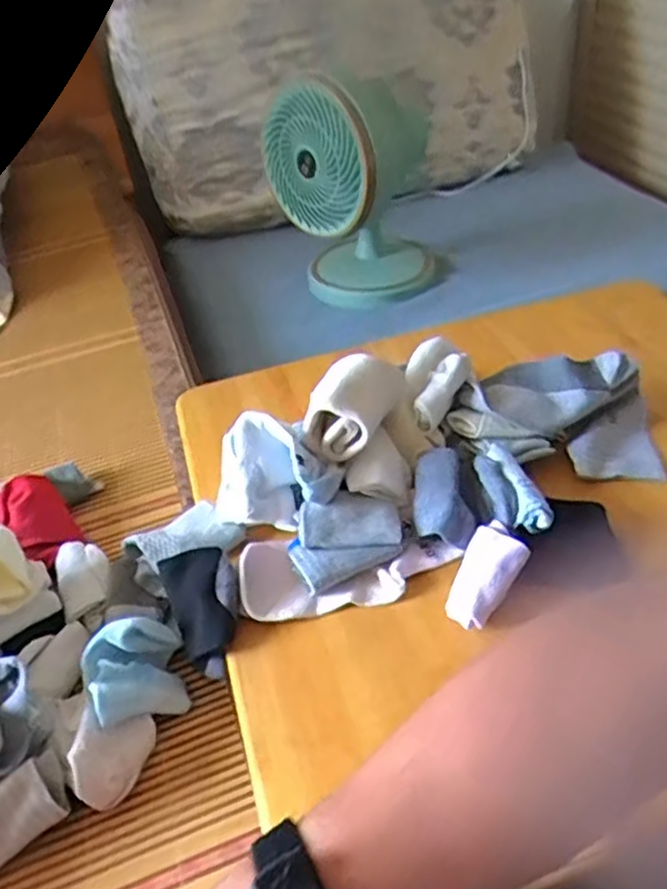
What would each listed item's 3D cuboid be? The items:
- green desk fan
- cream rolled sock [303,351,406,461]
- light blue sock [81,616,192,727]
[{"bbox_3d":[0.041,-0.403,1.078,0.188,0.316,0.194,-35,48,-28],"label":"green desk fan"},{"bbox_3d":[0.014,-0.034,0.604,0.064,0.049,0.092,10,43,19],"label":"cream rolled sock"},{"bbox_3d":[-0.145,0.171,0.523,0.070,0.060,0.062,-26,44,-21],"label":"light blue sock"}]

